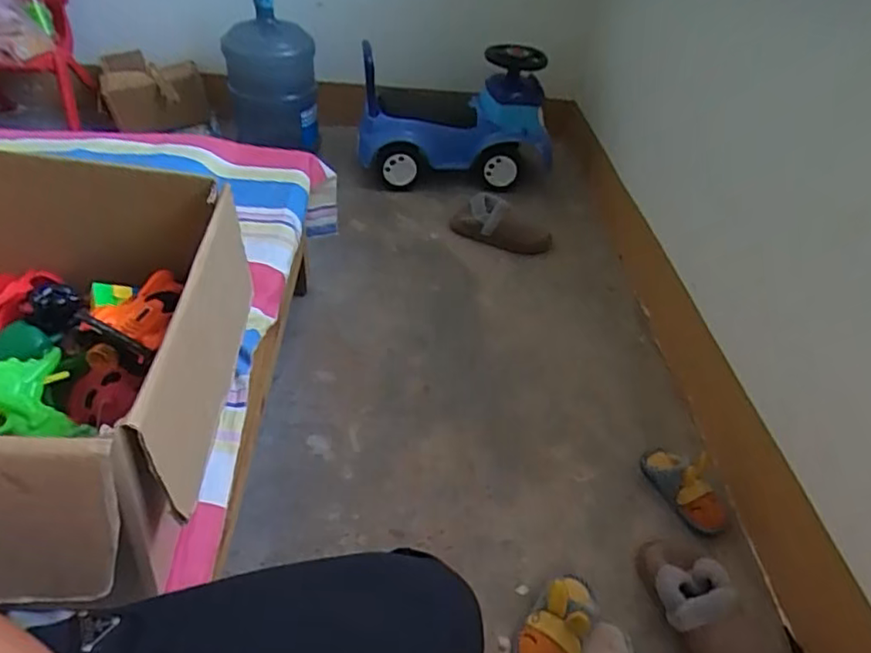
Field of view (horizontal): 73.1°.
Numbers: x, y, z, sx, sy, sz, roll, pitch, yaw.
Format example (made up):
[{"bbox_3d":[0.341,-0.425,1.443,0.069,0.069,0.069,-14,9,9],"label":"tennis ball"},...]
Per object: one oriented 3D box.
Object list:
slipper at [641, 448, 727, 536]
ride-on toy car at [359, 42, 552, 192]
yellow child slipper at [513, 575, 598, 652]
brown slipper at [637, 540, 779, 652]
[{"bbox_3d":[0.428,0.270,1.004,0.086,0.070,0.158,-18,47,-26],"label":"slipper"},{"bbox_3d":[0.055,-0.599,1.637,0.526,0.382,0.276,5,41,-2],"label":"ride-on toy car"},{"bbox_3d":[0.168,0.414,0.815,0.082,0.075,0.159,25,44,20],"label":"yellow child slipper"},{"bbox_3d":[0.378,0.416,0.817,0.101,0.094,0.272,-1,41,-8],"label":"brown slipper"}]

